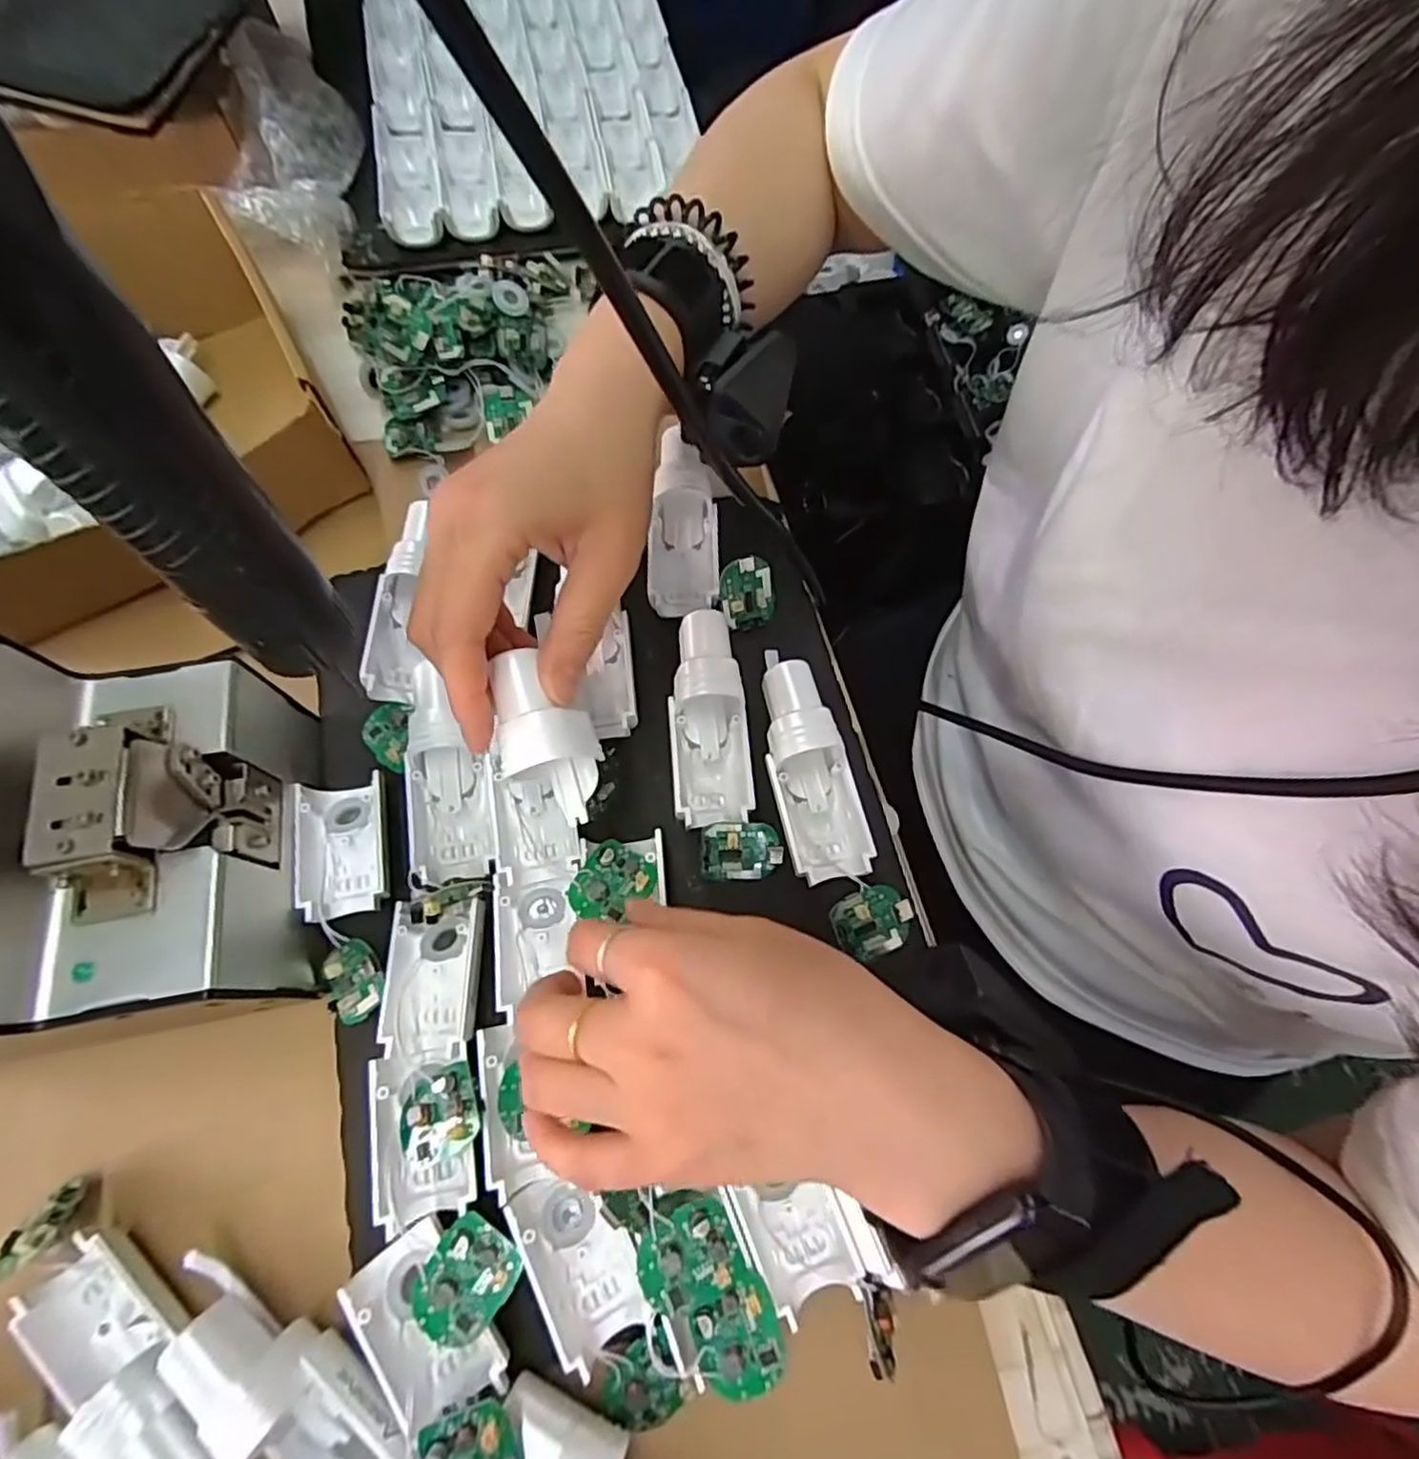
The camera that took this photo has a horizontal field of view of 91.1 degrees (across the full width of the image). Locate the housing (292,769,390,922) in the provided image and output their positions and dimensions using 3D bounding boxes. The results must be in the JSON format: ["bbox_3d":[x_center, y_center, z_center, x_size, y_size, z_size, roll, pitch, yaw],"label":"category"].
[{"bbox_3d":[-0.157,0.048,0.297,0.034,0.023,0.059,-12,69,-5],"label":"housing"}]

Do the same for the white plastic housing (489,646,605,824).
[{"bbox_3d":[-0.057,0.003,0.249,0.032,0.033,0.056,-14,69,-5],"label":"white plastic housing"}]

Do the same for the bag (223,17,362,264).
[{"bbox_3d":[-0.249,-0.355,0.415,0.064,0.033,0.133,-8,85,-3],"label":"bag"}]

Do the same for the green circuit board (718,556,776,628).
[{"bbox_3d":[0.019,-0.066,0.338,0.028,0.034,0.004,-17,27,-20],"label":"green circuit board"}]

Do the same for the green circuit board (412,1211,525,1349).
[{"bbox_3d":[-0.083,0.187,0.236,0.028,0.005,0.033,32,72,12],"label":"green circuit board"}]

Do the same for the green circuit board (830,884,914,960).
[{"bbox_3d":[0.069,0.080,0.291,0.034,0.006,0.026,-21,70,-8],"label":"green circuit board"}]

